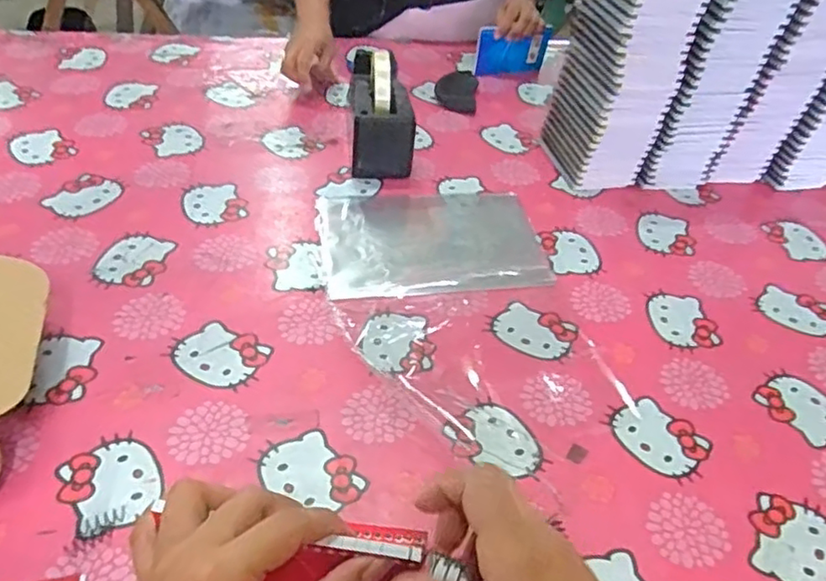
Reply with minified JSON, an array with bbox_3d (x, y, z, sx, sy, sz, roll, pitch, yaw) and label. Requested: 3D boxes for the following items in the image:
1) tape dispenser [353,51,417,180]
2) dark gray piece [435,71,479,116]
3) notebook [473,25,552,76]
[{"bbox_3d":[-0.044,-0.256,0.863,0.084,0.128,0.193,2,45,-6],"label":"tape dispenser"},{"bbox_3d":[0.070,-0.322,1.015,0.067,0.029,0.084,8,45,0],"label":"dark gray piece"},{"bbox_3d":[0.172,-0.410,1.078,0.133,0.076,0.017,-11,41,-19],"label":"notebook"}]

